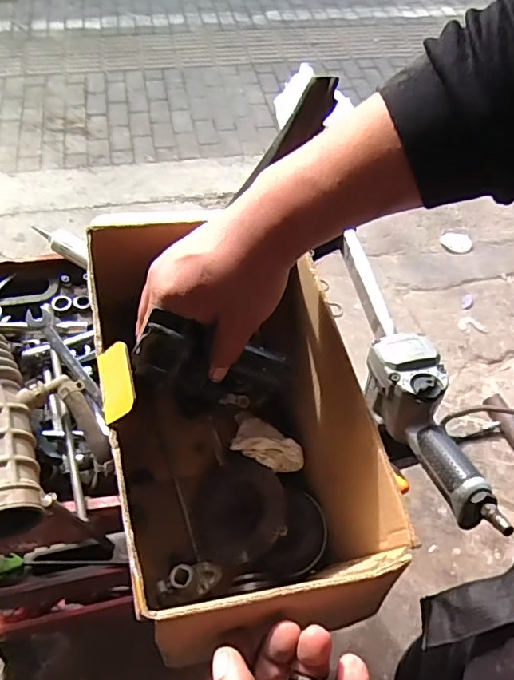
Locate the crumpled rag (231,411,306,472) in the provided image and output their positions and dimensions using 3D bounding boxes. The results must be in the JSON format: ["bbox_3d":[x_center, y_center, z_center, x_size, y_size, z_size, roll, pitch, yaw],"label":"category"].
[{"bbox_3d":[0.010,0.102,0.511,0.080,0.024,0.042,22,57,11],"label":"crumpled rag"}]

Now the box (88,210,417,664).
[{"bbox_3d":[-0.018,0.097,0.433,0.190,0.229,0.265,-11,57,-11],"label":"box"}]

